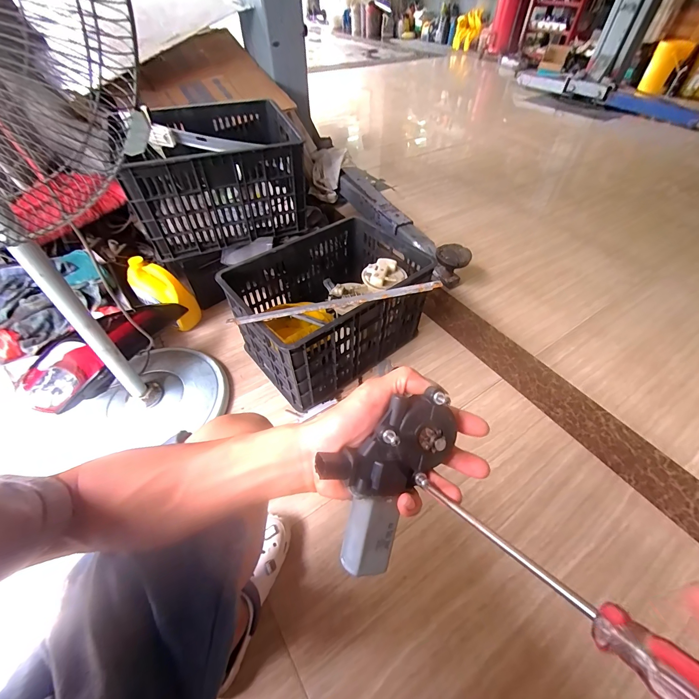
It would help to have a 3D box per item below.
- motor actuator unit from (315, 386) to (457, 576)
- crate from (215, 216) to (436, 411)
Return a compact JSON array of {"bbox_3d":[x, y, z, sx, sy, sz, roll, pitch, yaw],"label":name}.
[{"bbox_3d":[0.026,0.094,0.258,0.077,0.055,0.137,41,80,-16],"label":"motor actuator unit"},{"bbox_3d":[-0.042,-0.129,0.950,0.511,0.282,0.385,-34,58,-25],"label":"crate"}]

